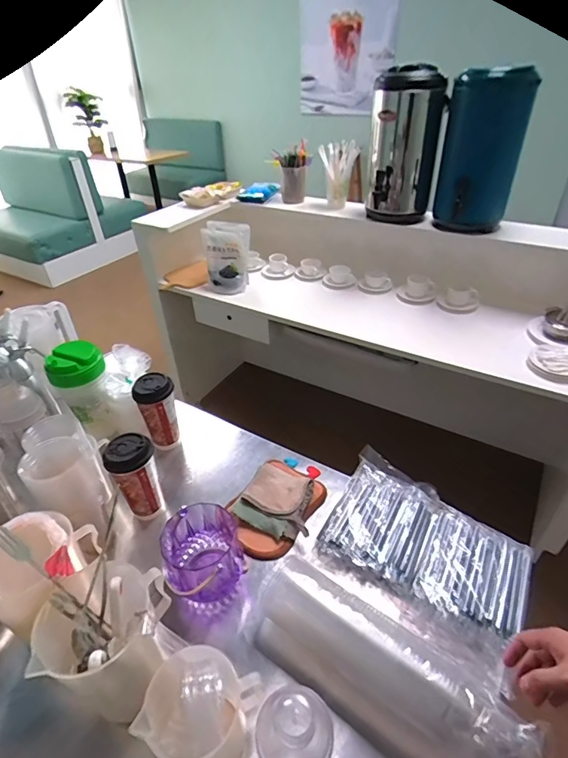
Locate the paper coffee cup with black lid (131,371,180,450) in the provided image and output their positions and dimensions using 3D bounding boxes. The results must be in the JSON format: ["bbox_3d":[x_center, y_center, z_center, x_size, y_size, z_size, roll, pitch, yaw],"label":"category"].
[{"bbox_3d":[-0.281,0.078,0.959,0.080,0.176,0.080,-15,39,-15],"label":"paper coffee cup with black lid"}]

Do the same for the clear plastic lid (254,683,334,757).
[{"bbox_3d":[0.010,0.383,0.465,0.084,0.063,0.088,-2,38,1],"label":"clear plastic lid"}]

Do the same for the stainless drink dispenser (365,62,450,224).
[{"bbox_3d":[0.436,-0.827,1.535,0.241,0.475,0.232,7,39,12],"label":"stainless drink dispenser"}]

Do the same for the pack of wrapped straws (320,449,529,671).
[{"bbox_3d":[0.245,0.288,0.755,0.329,0.050,0.227,22,44,29],"label":"pack of wrapped straws"}]

